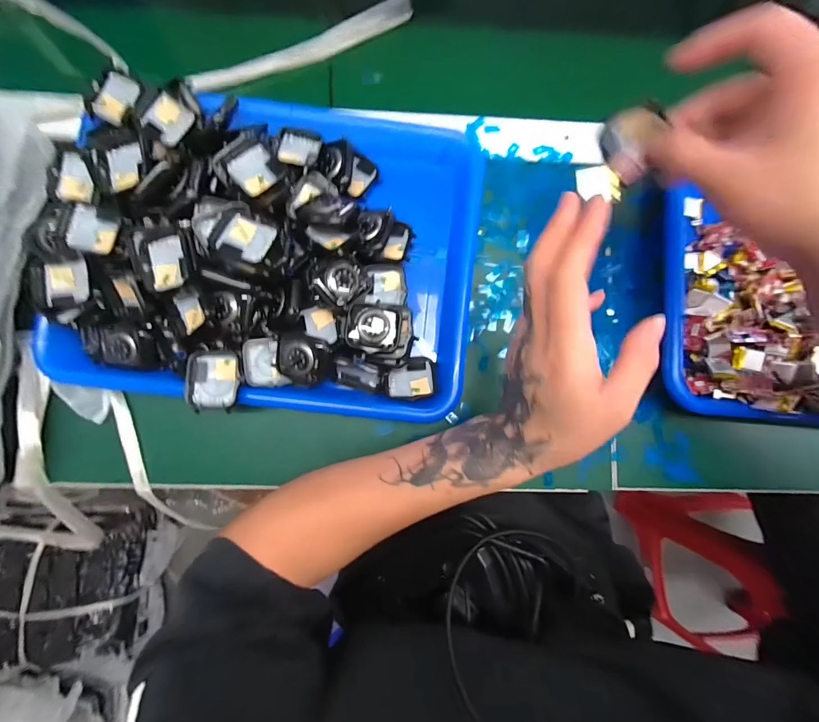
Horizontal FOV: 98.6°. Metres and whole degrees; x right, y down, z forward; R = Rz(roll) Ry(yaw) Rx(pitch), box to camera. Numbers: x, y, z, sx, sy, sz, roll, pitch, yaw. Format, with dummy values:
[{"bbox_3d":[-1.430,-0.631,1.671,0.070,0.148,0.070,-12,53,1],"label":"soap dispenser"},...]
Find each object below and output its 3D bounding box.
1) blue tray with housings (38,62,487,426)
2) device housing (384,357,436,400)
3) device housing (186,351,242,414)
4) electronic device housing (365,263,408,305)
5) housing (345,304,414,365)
[{"bbox_3d":[-0.110,-0.091,0.284,0.324,0.062,0.251,4,84,-1],"label":"blue tray with housings"},{"bbox_3d":[0.001,0.017,0.302,0.043,0.011,0.036,-8,65,0],"label":"device housing"},{"bbox_3d":[-0.147,0.015,0.271,0.037,0.017,0.045,-6,84,-2],"label":"device housing"},{"bbox_3d":[-0.019,-0.065,0.297,0.034,0.010,0.033,1,84,-1],"label":"electronic device housing"},{"bbox_3d":[-0.023,-0.021,0.282,0.051,0.028,0.045,-3,84,-2],"label":"housing"}]

